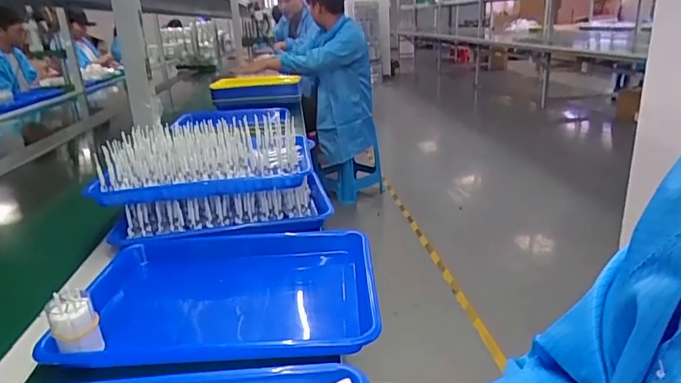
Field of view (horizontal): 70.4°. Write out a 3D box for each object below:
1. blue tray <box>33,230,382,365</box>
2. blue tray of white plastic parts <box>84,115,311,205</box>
[{"bbox_3d":[-0.128,0.130,0.573,0.348,0.077,0.249,0,20,7],"label":"blue tray"},{"bbox_3d":[-0.210,-0.064,0.790,0.305,0.064,0.252,-3,20,0],"label":"blue tray of white plastic parts"}]

